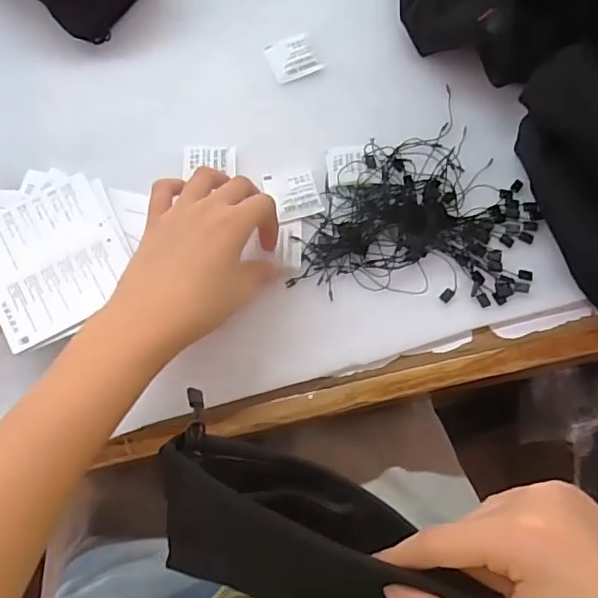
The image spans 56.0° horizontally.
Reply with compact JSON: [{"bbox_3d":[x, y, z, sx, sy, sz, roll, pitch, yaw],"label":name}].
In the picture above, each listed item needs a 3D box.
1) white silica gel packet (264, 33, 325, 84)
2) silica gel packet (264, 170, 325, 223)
[{"bbox_3d":[-0.005,-0.198,0.460,0.040,0.004,0.039,-26,76,-9],"label":"white silica gel packet"},{"bbox_3d":[-0.004,-0.079,0.426,0.038,0.005,0.041,-14,75,-6],"label":"silica gel packet"}]

